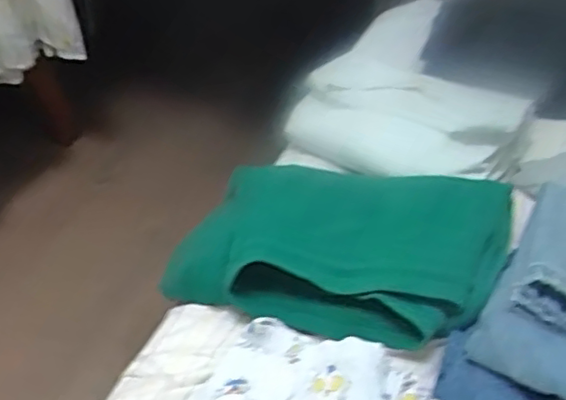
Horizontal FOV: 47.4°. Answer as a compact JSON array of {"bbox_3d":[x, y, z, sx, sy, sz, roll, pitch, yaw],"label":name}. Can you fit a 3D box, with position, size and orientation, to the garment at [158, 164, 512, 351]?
[{"bbox_3d":[0.052,0.039,0.590,0.279,0.062,0.183,12,43,15],"label":"garment"}]

